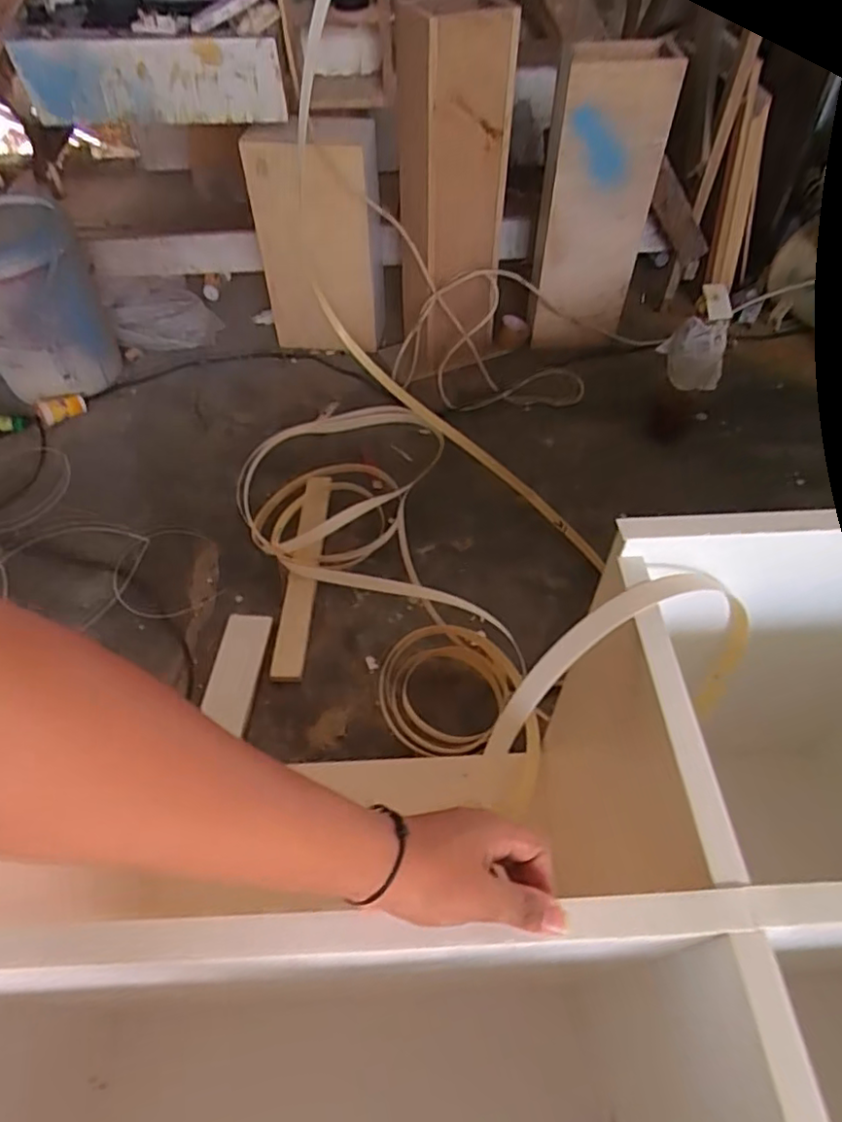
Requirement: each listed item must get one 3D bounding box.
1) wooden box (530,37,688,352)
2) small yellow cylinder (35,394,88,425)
[{"bbox_3d":[0.398,-0.797,1.495,0.260,0.641,0.115,3,52,4],"label":"wooden box"},{"bbox_3d":[-0.856,-0.366,1.515,0.042,0.053,0.127,21,34,17],"label":"small yellow cylinder"}]

